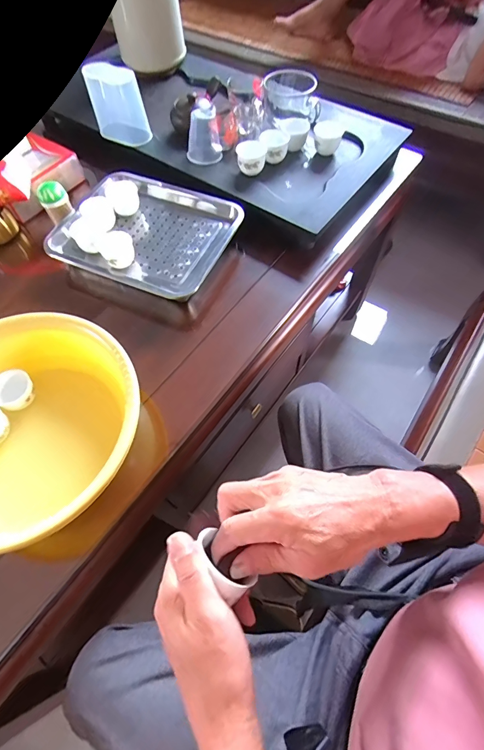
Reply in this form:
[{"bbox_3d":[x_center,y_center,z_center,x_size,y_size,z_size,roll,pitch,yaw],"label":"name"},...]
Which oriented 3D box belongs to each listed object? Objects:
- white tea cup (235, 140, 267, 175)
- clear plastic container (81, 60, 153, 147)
[{"bbox_3d":[0.017,-0.416,0.717,0.053,0.040,0.064,-4,63,-1],"label":"white tea cup"},{"bbox_3d":[-0.242,-0.534,0.749,0.114,0.125,0.059,29,67,15],"label":"clear plastic container"}]

